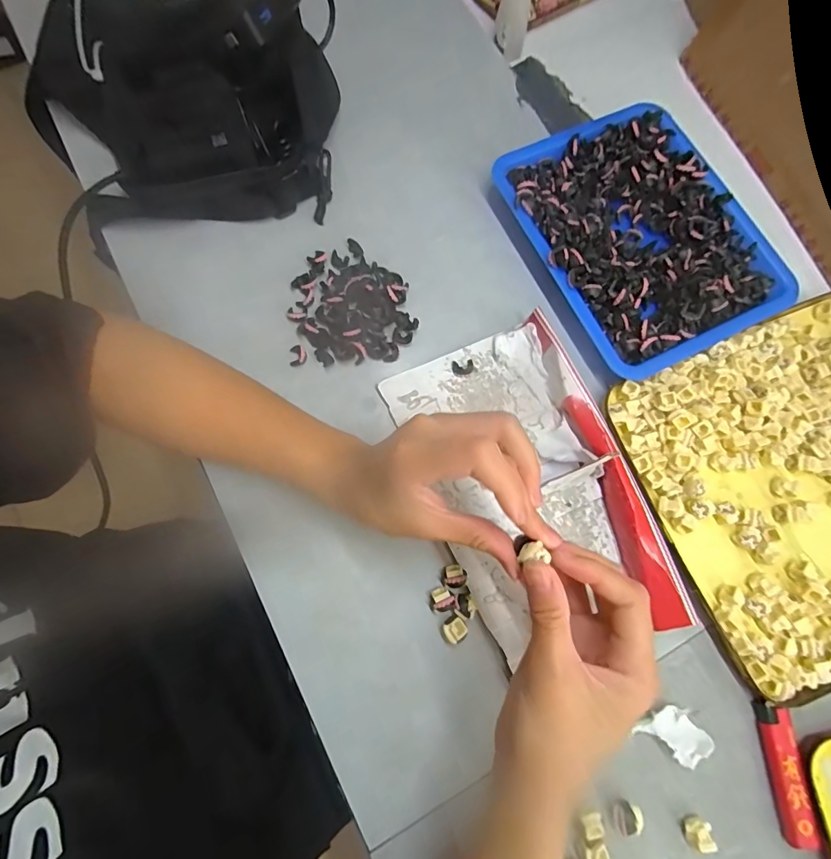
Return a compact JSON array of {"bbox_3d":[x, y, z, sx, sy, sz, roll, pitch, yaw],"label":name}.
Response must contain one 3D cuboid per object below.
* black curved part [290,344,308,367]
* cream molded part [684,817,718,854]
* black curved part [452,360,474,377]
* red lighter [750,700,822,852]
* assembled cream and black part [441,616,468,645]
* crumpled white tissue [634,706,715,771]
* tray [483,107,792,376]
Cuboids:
[{"bbox_3d":[-0.090,-0.058,0.347,0.013,0.009,0.017,0,76,-1],"label":"black curved part"},{"bbox_3d":[0.174,0.248,0.277,0.016,0.017,0.011,-37,79,-9],"label":"cream molded part"},{"bbox_3d":[0.037,-0.048,0.349,0.017,0.004,0.012,-8,76,-2],"label":"black curved part"},{"bbox_3d":[0.237,0.219,0.290,0.021,0.013,0.078,-4,76,-2],"label":"red lighter"},{"bbox_3d":[0.025,0.133,0.301,0.016,0.010,0.016,-29,78,-7],"label":"assembled cream and black part"},{"bbox_3d":[0.168,0.194,0.289,0.045,0.012,0.029,30,78,7],"label":"crumpled white tissue"},{"bbox_3d":[0.181,-0.160,0.369,0.172,0.029,0.213,-27,78,-7],"label":"tray"}]

